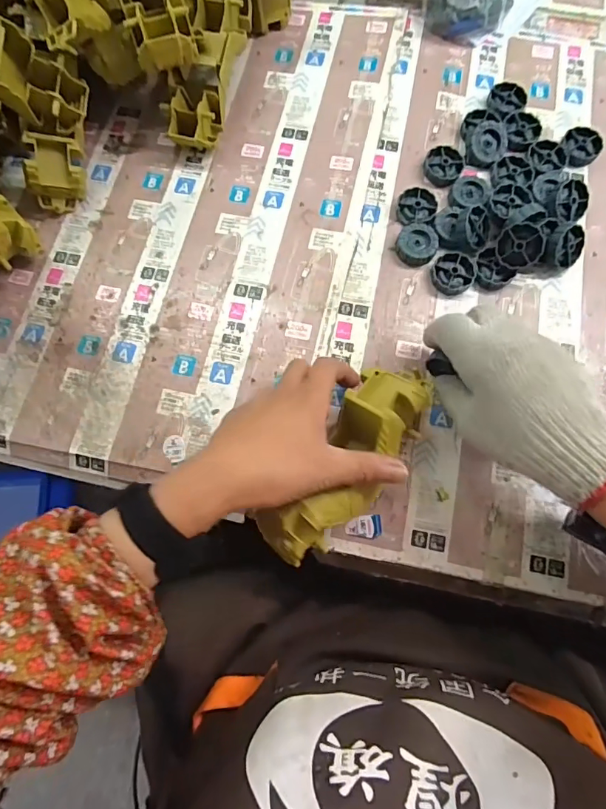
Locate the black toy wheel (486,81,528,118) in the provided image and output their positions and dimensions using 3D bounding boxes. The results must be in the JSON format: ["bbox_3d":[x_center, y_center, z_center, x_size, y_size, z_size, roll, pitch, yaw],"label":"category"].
[{"bbox_3d":[0.212,-0.317,0.467,0.037,0.016,0.034,0,75,2],"label":"black toy wheel"}]

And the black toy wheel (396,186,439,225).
[{"bbox_3d":[0.111,-0.192,0.433,0.036,0.011,0.038,0,75,2],"label":"black toy wheel"}]

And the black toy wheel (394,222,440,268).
[{"bbox_3d":[0.107,-0.152,0.421,0.037,0.014,0.040,0,75,2],"label":"black toy wheel"}]

